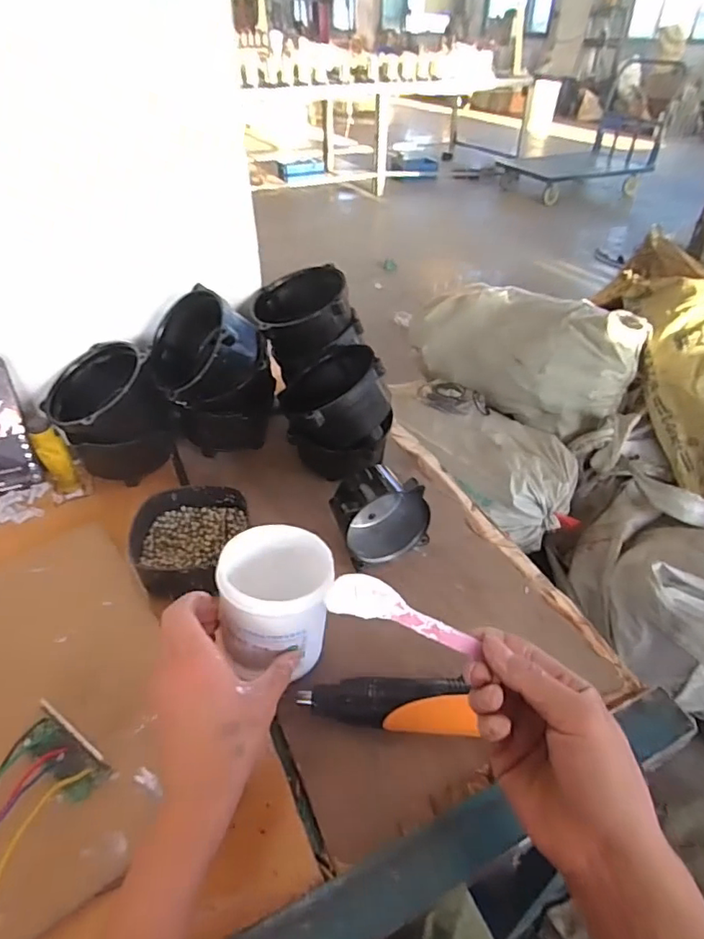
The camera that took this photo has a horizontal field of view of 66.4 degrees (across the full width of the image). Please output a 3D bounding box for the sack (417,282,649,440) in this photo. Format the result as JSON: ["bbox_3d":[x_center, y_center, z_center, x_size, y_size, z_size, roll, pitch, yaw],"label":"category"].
[{"bbox_3d":[0.515,-0.390,1.659,0.326,0.275,0.671,-18,43,-20],"label":"sack"}]

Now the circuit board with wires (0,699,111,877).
[{"bbox_3d":[-0.247,0.234,0.386,0.088,0.023,0.111,21,45,23],"label":"circuit board with wires"}]

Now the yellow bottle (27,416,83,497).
[{"bbox_3d":[-0.348,-0.016,0.633,0.031,0.106,0.040,-21,44,-23],"label":"yellow bottle"}]

